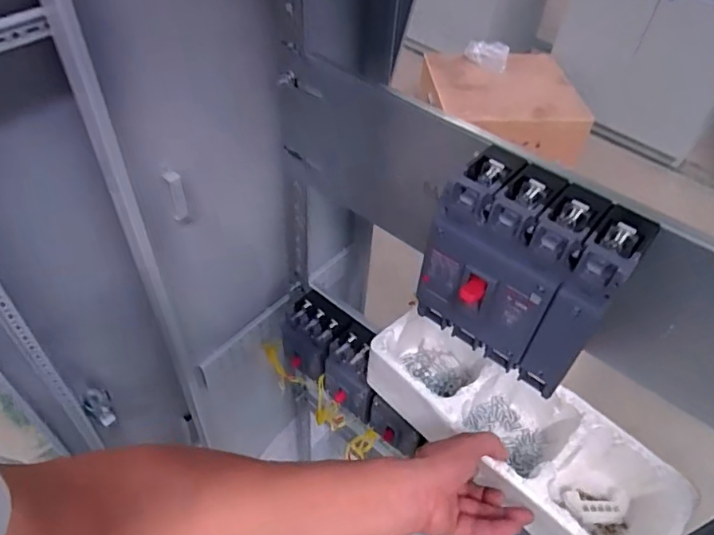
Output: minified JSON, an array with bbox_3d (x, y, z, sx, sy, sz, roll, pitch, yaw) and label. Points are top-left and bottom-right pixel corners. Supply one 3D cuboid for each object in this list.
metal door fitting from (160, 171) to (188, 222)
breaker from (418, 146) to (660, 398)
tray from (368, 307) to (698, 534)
[{"bbox_3d":[-0.185,-0.074,0.550,0.016,0.064,0.009,-15,51,-15],"label":"metal door fitting"},{"bbox_3d":[0.129,0.009,0.447,0.149,0.156,0.094,36,56,25],"label":"breaker"},{"bbox_3d":[0.168,0.176,0.586,0.128,0.097,0.339,-34,54,-28],"label":"tray"}]

